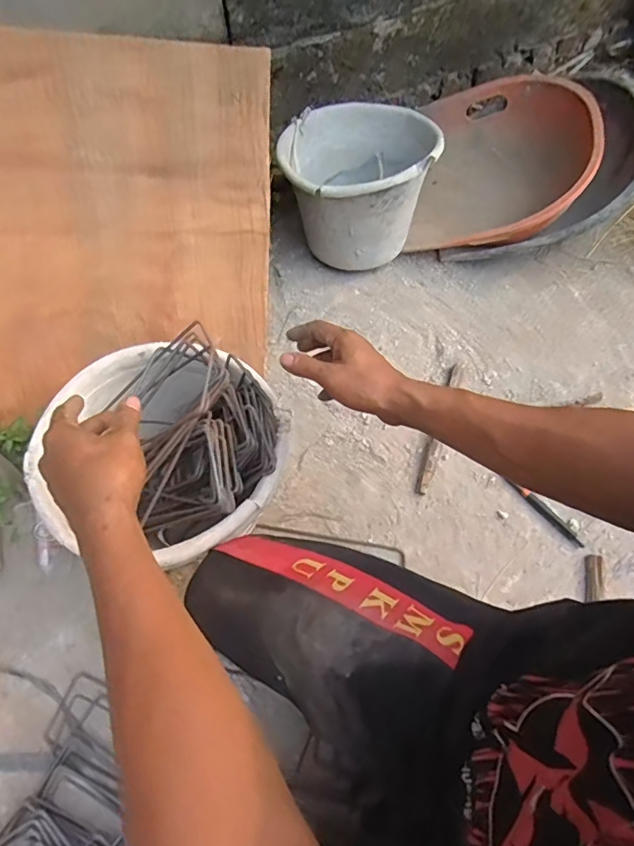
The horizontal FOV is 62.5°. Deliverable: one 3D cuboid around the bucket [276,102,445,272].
[{"bbox_3d":[0.075,-0.454,0.983,0.272,0.218,0.268,-1,67,2],"label":"bucket"}]

